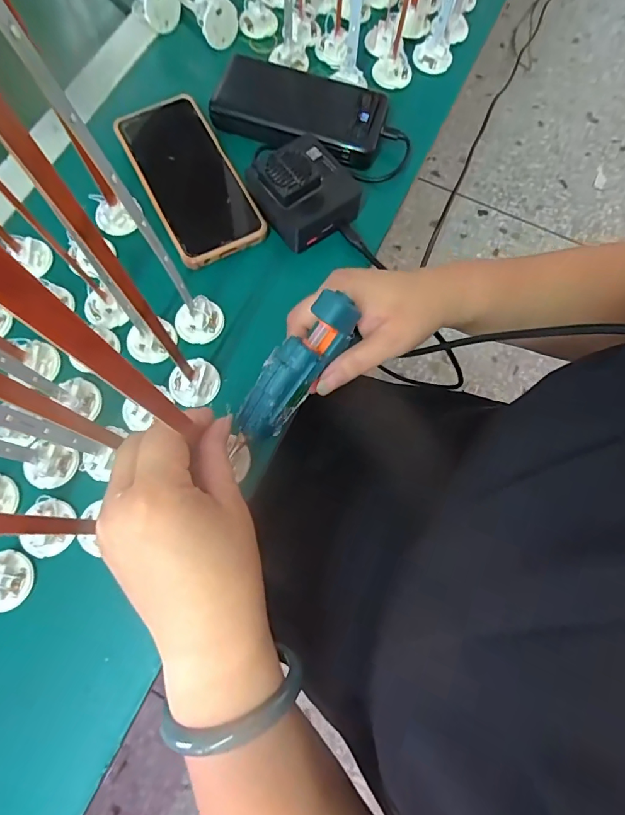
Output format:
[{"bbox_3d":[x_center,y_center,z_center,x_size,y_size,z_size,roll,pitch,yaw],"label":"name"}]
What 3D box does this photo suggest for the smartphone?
[{"bbox_3d":[-0.109,-0.203,0.392,0.077,0.009,0.160,-27,77,-8],"label":"smartphone"}]

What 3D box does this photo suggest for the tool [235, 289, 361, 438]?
[{"bbox_3d":[-0.010,-0.026,0.294,0.028,0.033,0.105,41,101,10],"label":"tool"}]

